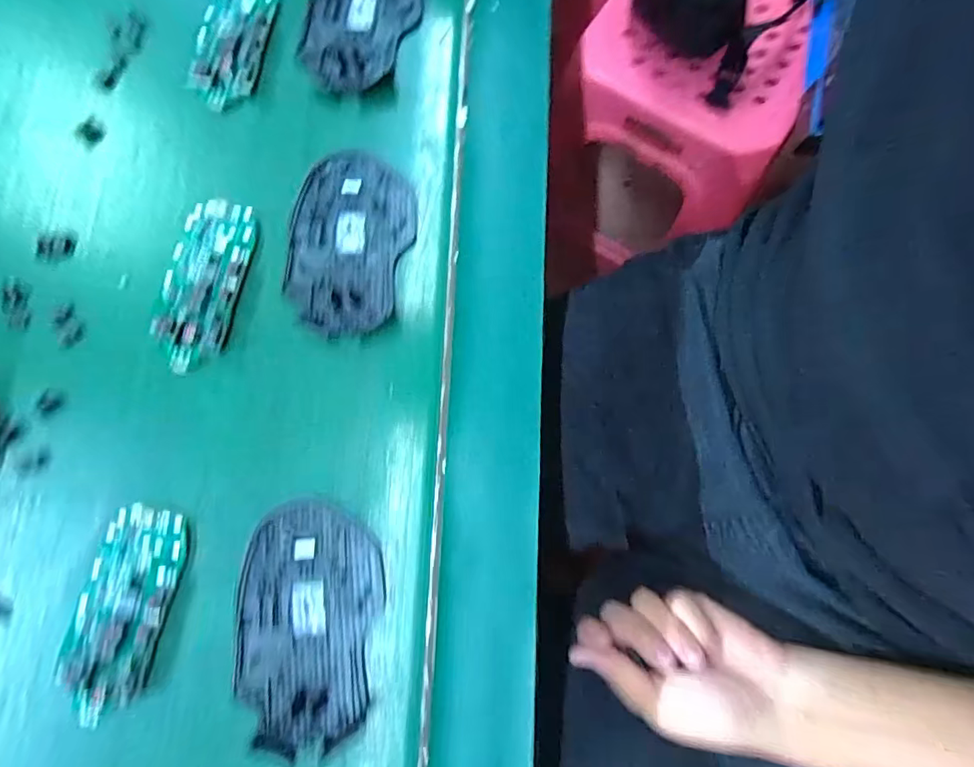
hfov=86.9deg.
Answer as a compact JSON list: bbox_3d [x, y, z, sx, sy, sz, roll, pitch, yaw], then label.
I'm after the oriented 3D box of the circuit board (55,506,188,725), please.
[{"bbox_3d":[-0.186,0.114,0.260,0.047,0.009,0.100,9,78,3],"label":"circuit board"}]

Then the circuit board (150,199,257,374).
[{"bbox_3d":[-0.166,-0.059,0.299,0.047,0.008,0.102,11,79,3],"label":"circuit board"}]

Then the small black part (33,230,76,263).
[{"bbox_3d":[-0.261,-0.083,0.310,0.021,0.004,0.020,-11,78,-1],"label":"small black part"}]

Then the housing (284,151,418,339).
[{"bbox_3d":[-0.082,-0.084,0.302,0.070,0.008,0.113,12,79,3],"label":"housing"}]

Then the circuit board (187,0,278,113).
[{"bbox_3d":[-0.165,-0.226,0.334,0.046,0.010,0.100,7,78,3],"label":"circuit board"}]

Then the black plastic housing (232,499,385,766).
[{"bbox_3d":[-0.091,0.120,0.260,0.071,0.007,0.112,2,78,1],"label":"black plastic housing"}]

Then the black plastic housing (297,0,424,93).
[{"bbox_3d":[-0.083,-0.237,0.334,0.070,0.009,0.106,14,79,4],"label":"black plastic housing"}]

